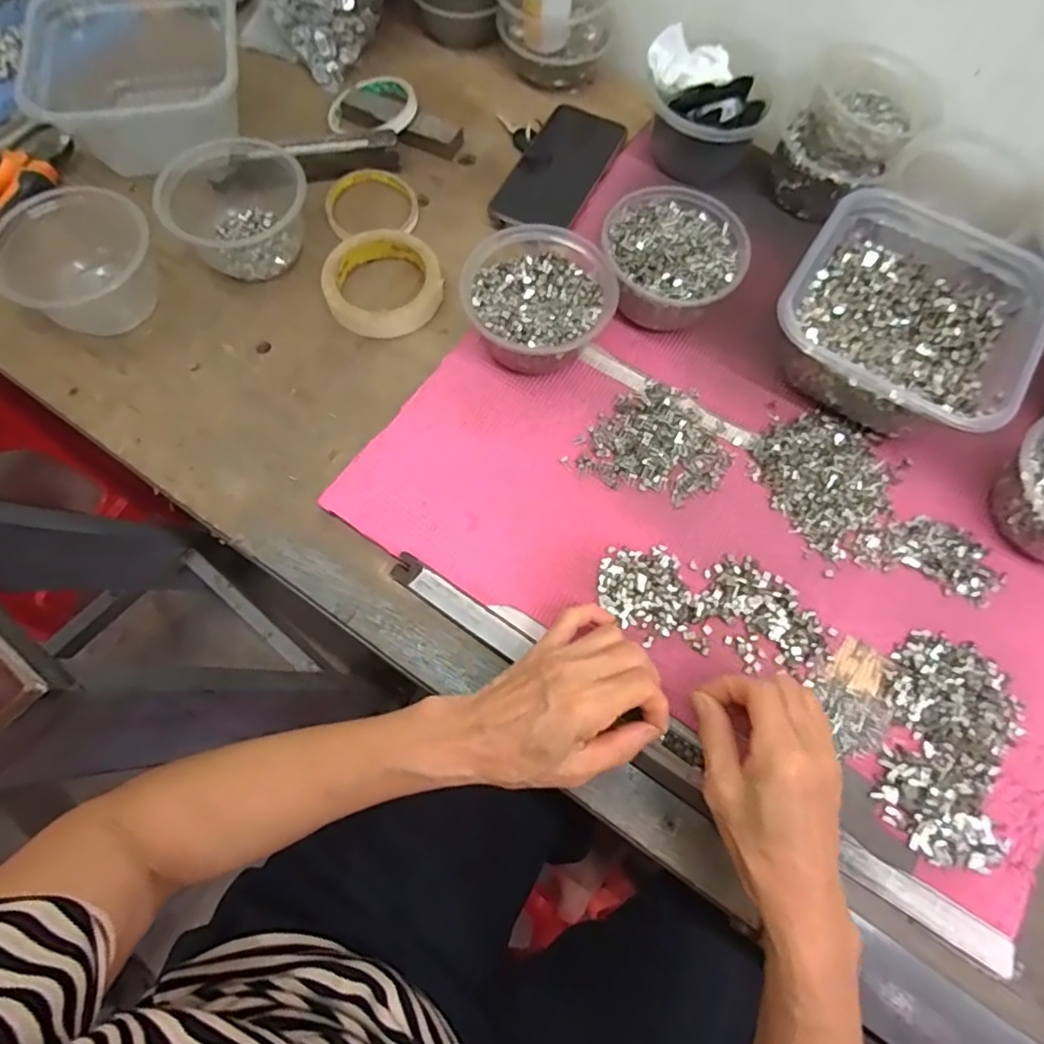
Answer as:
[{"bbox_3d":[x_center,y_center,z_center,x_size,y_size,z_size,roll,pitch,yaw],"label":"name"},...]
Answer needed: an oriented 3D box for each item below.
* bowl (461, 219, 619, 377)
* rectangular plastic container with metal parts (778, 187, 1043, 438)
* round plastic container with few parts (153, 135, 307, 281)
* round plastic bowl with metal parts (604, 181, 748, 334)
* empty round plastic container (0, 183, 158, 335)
[{"bbox_3d":[0.014,-0.173,0.481,0.110,0.054,0.114,1,69,-2],"label":"bowl"},{"bbox_3d":[0.293,-0.157,0.472,0.168,0.067,0.168,32,72,10],"label":"rectangular plastic container with metal parts"},{"bbox_3d":[-0.242,-0.272,0.515,0.110,0.056,0.110,1,69,-2],"label":"round plastic container with few parts"},{"bbox_3d":[0.121,-0.215,0.498,0.105,0.056,0.115,1,69,-2],"label":"round plastic bowl with metal parts"},{"bbox_3d":[-0.352,-0.207,0.489,0.113,0.063,0.094,-42,76,-16],"label":"empty round plastic container"}]

